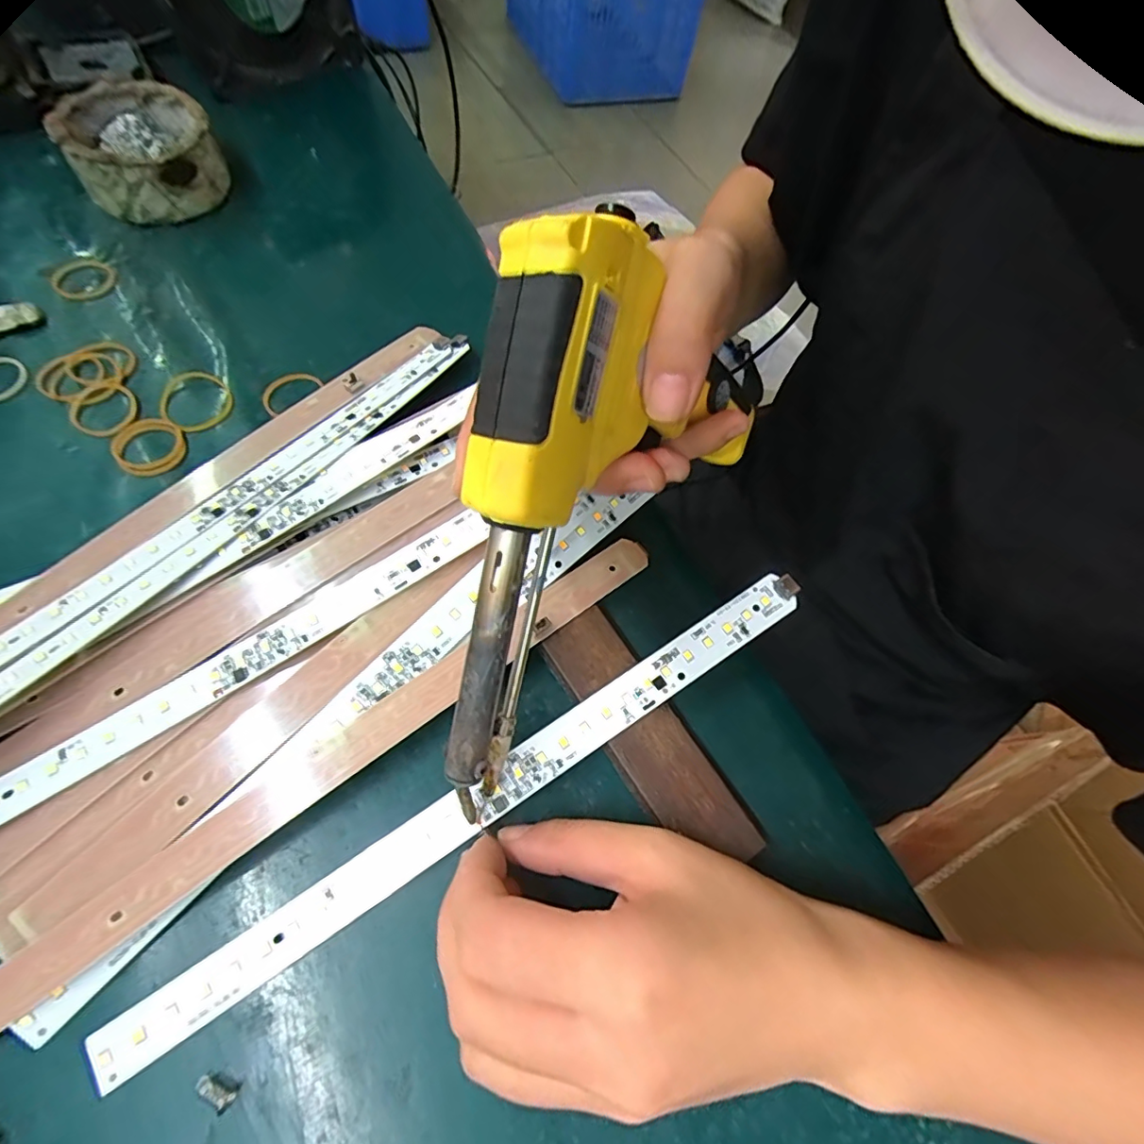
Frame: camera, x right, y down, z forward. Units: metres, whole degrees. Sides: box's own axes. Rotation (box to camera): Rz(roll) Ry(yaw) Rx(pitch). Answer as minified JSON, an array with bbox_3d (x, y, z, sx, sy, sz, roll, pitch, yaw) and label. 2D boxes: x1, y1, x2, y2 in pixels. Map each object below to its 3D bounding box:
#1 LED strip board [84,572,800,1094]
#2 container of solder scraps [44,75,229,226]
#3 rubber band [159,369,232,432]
[{"bbox_3d":[-0.028,0.080,0.199,0.279,0.007,0.018,-32,72,-11],"label":"LED strip board"},{"bbox_3d":[-0.265,-0.261,0.335,0.081,0.038,0.093,-29,71,-19],"label":"container of solder scraps"},{"bbox_3d":[-0.197,-0.090,0.283,0.033,0.008,0.041,-27,73,-23],"label":"rubber band"}]

